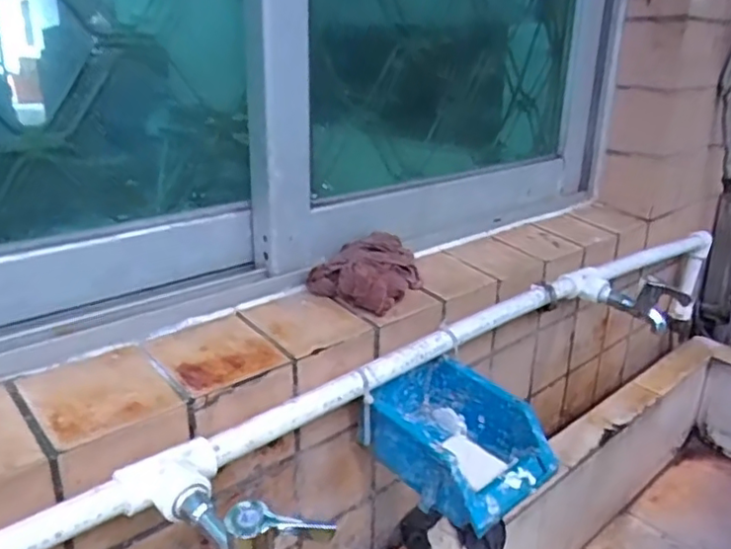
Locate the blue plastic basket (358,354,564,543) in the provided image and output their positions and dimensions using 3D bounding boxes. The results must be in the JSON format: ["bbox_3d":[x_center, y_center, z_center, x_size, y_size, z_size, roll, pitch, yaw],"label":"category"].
[{"bbox_3d":[0.087,0.161,0.625,0.170,0.077,0.126,19,27,39],"label":"blue plastic basket"}]

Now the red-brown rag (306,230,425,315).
[{"bbox_3d":[0.005,-0.005,0.694,0.090,0.053,0.128,13,24,29],"label":"red-brown rag"}]

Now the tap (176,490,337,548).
[{"bbox_3d":[-0.082,0.172,0.412,0.126,0.068,0.045,15,25,33],"label":"tap"}]

